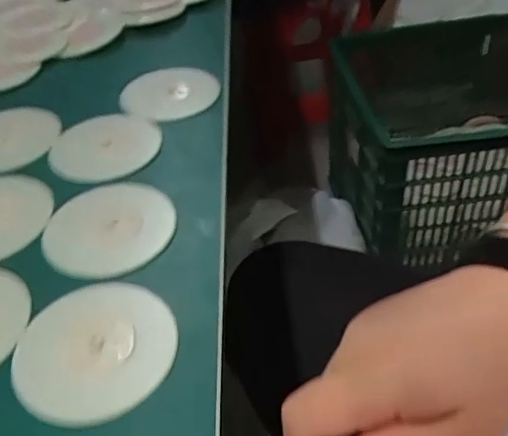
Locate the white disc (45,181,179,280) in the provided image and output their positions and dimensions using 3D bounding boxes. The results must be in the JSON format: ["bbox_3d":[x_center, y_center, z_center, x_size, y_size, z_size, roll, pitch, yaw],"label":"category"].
[{"bbox_3d":[-0.097,0.006,0.385,0.077,0.011,0.087,17,45,20],"label":"white disc"}]

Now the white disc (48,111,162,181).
[{"bbox_3d":[-0.118,-0.060,0.463,0.084,0.009,0.083,-4,42,-2],"label":"white disc"}]

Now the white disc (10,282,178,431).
[{"bbox_3d":[-0.085,0.069,0.311,0.077,0.007,0.088,31,51,32],"label":"white disc"}]

